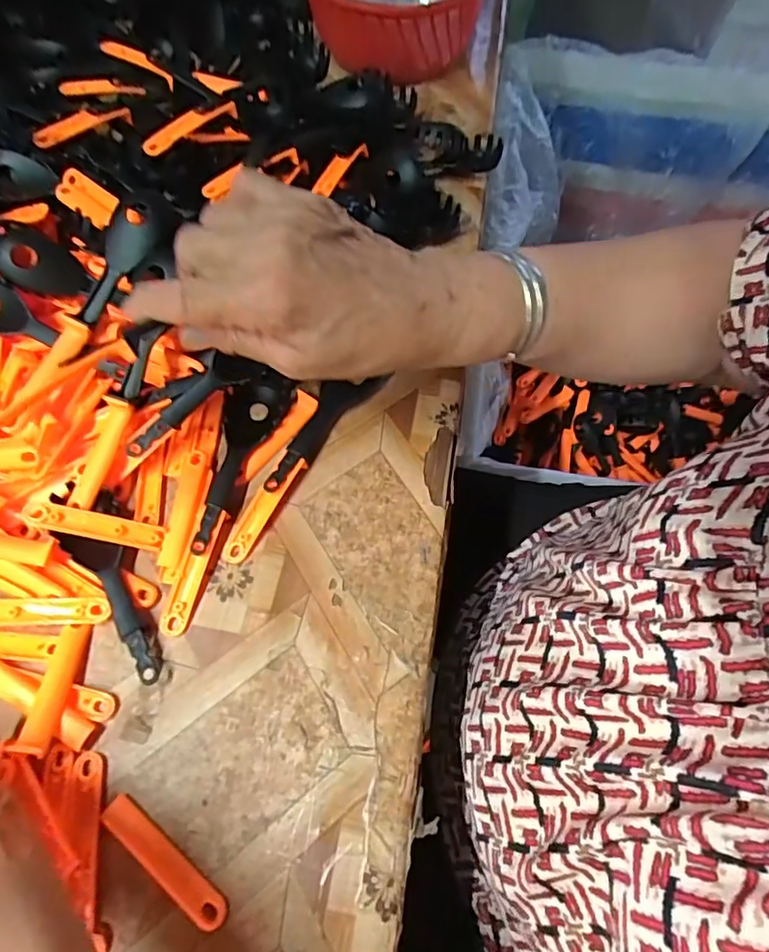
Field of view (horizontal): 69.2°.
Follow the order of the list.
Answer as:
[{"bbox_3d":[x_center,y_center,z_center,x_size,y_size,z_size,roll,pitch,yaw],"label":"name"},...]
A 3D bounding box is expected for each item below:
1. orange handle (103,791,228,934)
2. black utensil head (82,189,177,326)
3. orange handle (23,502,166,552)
[{"bbox_3d":[-0.106,0.185,0.268,0.076,0.005,0.015,36,69,14],"label":"orange handle"},{"bbox_3d":[-0.160,-0.137,0.346,0.042,0.012,0.090,29,87,12],"label":"black utensil head"},{"bbox_3d":[-0.168,0.028,0.322,0.076,0.007,0.014,14,64,-11],"label":"orange handle"}]

